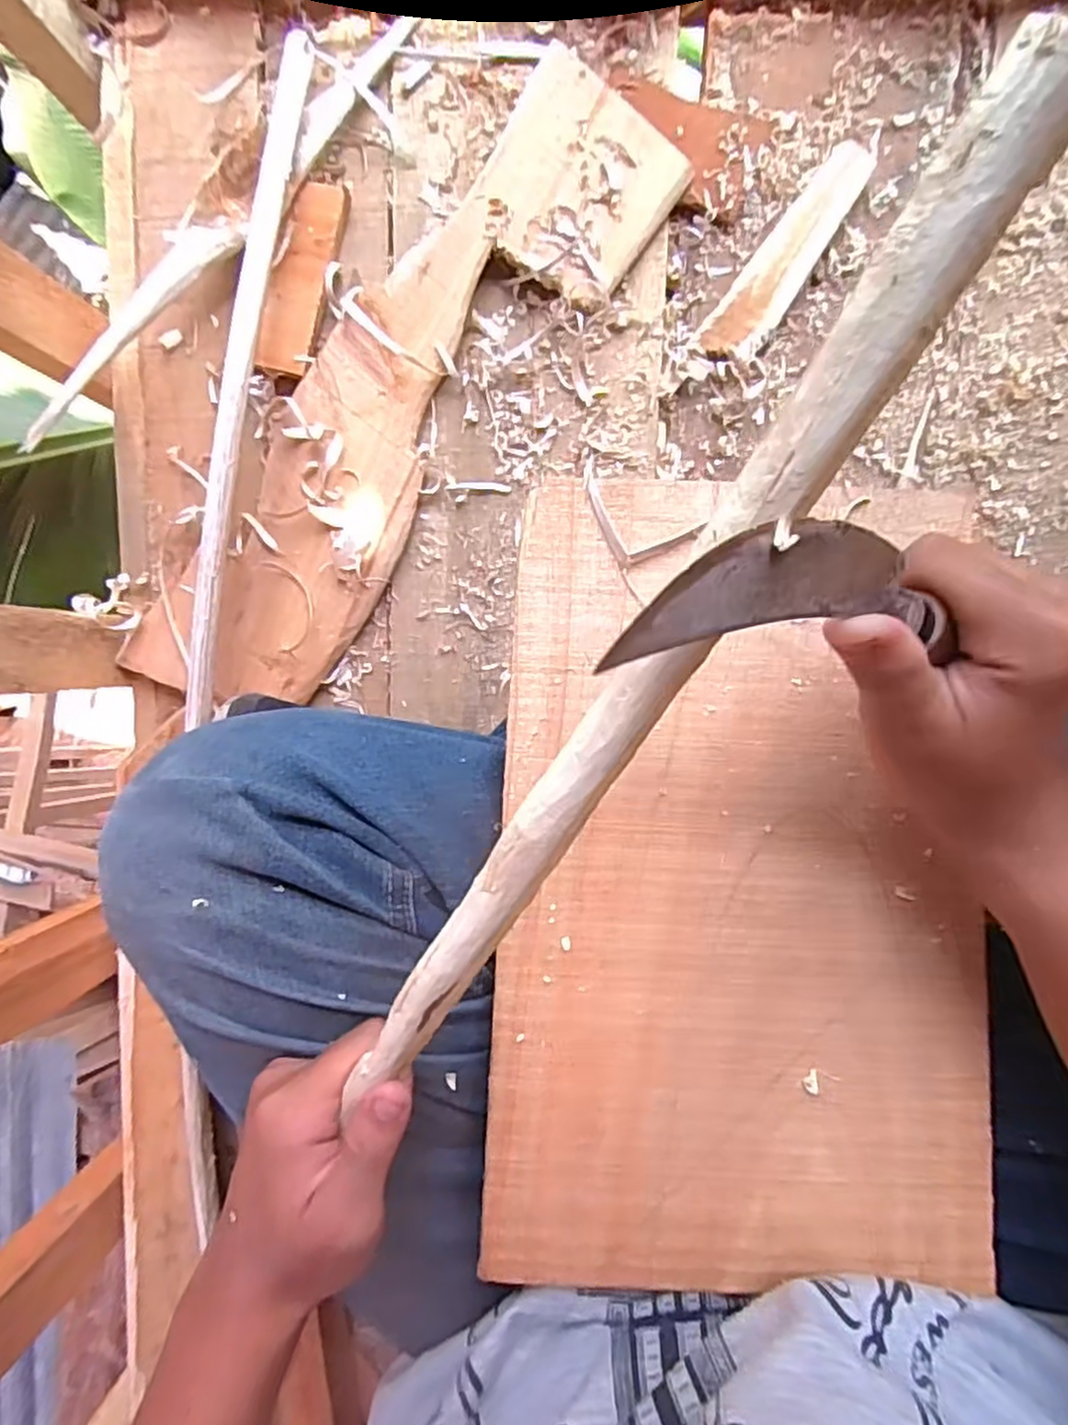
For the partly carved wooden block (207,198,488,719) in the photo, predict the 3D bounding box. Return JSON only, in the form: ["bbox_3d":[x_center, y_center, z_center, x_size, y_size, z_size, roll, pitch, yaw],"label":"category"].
[{"bbox_3d":[-0.122,-0.159,0.457,0.098,0.026,0.323,24,97,4],"label":"partly carved wooden block"}]

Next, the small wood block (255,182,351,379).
[{"bbox_3d":[-0.148,-0.277,0.450,0.034,0.025,0.120,16,96,5],"label":"small wood block"}]

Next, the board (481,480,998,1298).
[{"bbox_3d":[0.086,0.064,0.291,0.197,0.006,0.318,2,84,-1],"label":"board"}]

